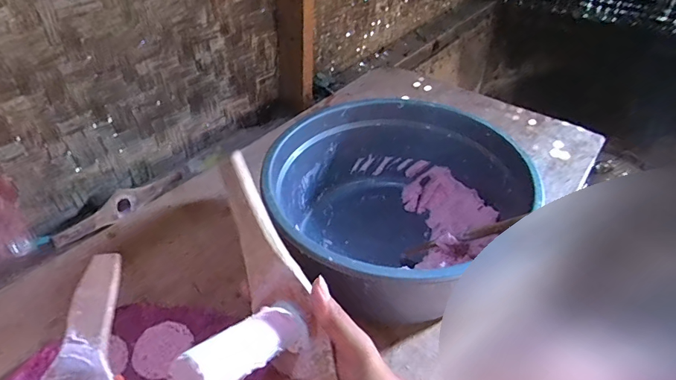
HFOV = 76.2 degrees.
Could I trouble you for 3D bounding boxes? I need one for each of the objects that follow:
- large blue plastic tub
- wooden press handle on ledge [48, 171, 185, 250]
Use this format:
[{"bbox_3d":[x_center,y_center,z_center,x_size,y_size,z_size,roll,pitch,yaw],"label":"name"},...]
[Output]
[{"bbox_3d":[0.080,0.036,0.726,0.364,0.194,0.397,0,41,0],"label":"large blue plastic tub"},{"bbox_3d":[-0.444,0.033,0.908,0.045,0.051,0.299,21,45,21],"label":"wooden press handle on ledge"}]

